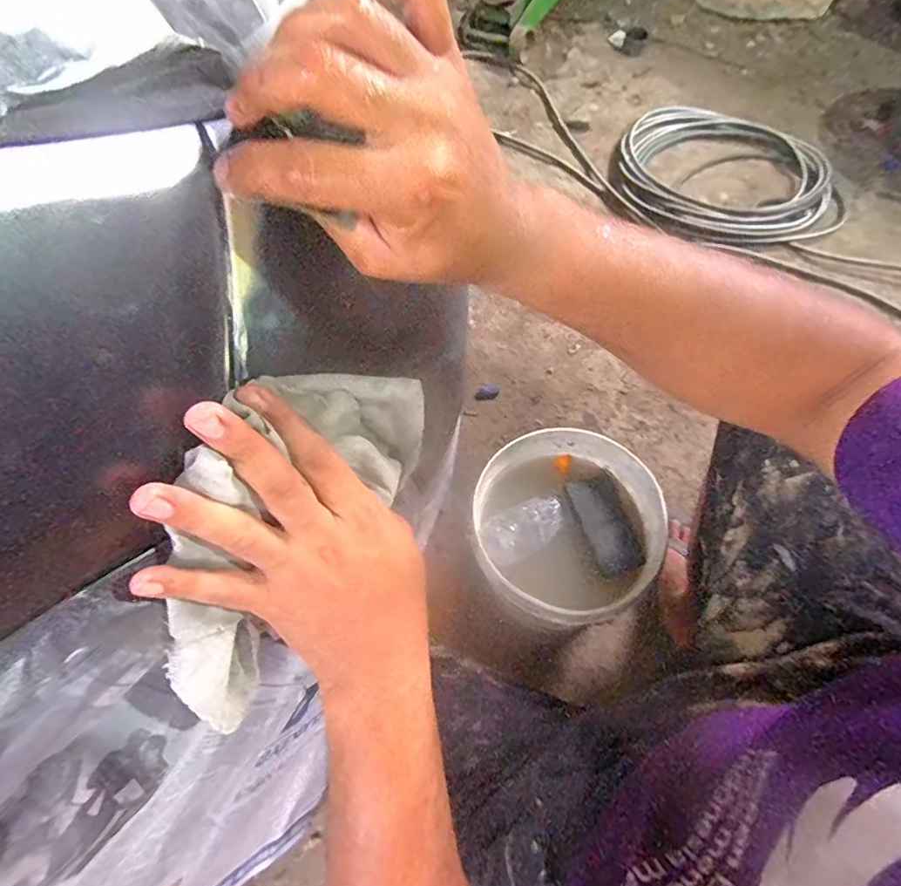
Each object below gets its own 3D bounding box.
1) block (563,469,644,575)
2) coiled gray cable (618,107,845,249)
[{"bbox_3d":[0.227,0.115,0.760,0.079,0.025,0.147,-16,64,-5],"label":"block"},{"bbox_3d":[0.697,-0.686,1.313,0.513,0.047,0.466,3,64,4],"label":"coiled gray cable"}]

